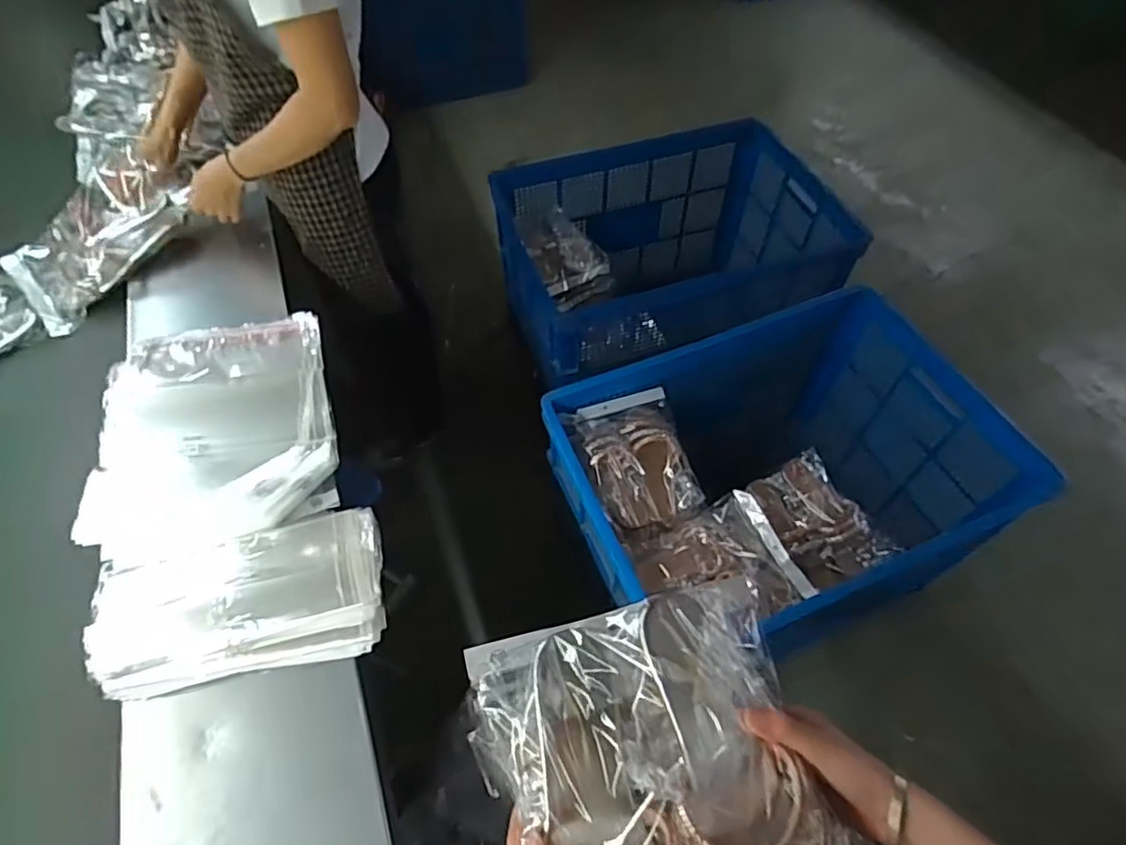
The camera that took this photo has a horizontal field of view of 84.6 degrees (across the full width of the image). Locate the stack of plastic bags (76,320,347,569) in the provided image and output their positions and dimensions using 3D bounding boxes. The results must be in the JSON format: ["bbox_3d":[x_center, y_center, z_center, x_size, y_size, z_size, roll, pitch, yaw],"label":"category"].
[{"bbox_3d":[-0.474,-0.004,0.851,0.305,0.042,0.379,-11,56,-7],"label":"stack of plastic bags"}]

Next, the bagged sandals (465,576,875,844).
[{"bbox_3d":[0.085,0.260,0.432,0.254,0.079,0.264,-16,57,-10],"label":"bagged sandals"}]

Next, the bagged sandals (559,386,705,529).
[{"bbox_3d":[0.137,0.059,1.186,0.219,0.065,0.282,-14,57,-9],"label":"bagged sandals"}]

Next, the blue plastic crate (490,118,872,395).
[{"bbox_3d":[0.276,-0.419,1.749,0.818,0.413,0.647,-15,57,-10],"label":"blue plastic crate"}]

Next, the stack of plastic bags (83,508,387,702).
[{"bbox_3d":[-0.363,0.198,0.707,0.305,0.054,0.173,-11,56,-7],"label":"stack of plastic bags"}]

